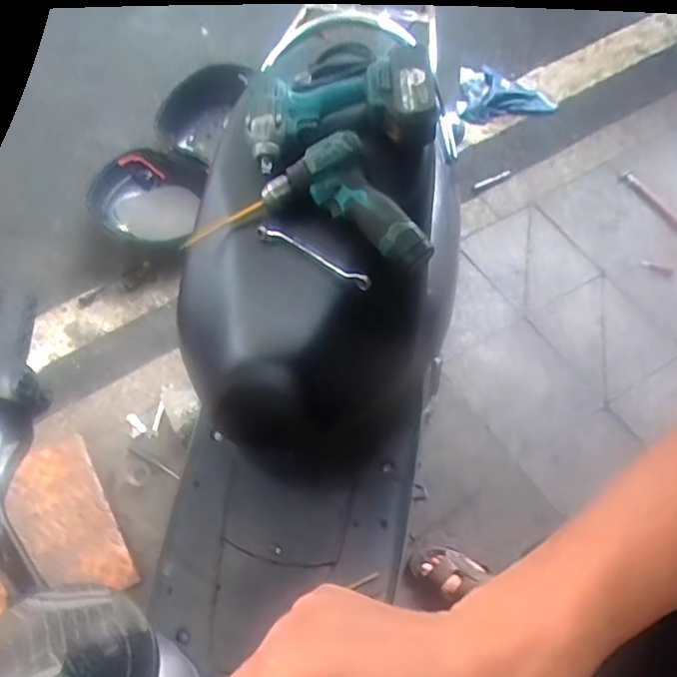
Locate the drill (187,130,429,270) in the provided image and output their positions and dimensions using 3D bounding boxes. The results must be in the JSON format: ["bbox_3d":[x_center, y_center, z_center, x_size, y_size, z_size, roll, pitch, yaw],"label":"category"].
[{"bbox_3d":[-0.022,-0.173,0.757,0.271,0.066,0.167,3,62,2],"label":"drill"}]

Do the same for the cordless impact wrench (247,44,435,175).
[{"bbox_3d":[-0.001,-0.314,0.779,0.235,0.097,0.126,-7,61,-4],"label":"cordless impact wrench"}]

